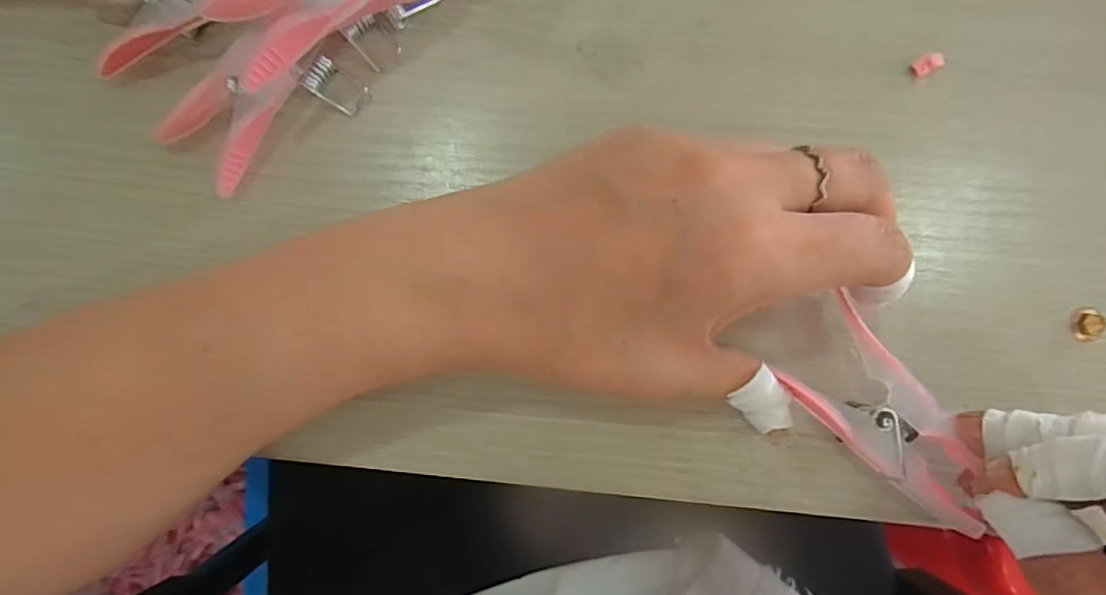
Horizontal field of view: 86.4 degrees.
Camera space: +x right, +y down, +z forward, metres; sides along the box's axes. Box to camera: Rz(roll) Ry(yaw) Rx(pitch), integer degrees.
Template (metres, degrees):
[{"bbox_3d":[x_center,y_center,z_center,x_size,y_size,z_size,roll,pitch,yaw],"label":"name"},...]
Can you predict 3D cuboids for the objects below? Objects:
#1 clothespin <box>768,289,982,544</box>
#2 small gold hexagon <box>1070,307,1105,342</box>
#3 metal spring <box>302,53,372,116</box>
[{"bbox_3d":[0.110,0.037,0.186,0.041,0.014,0.071,-41,86,-2],"label":"clothespin"},{"bbox_3d":[0.190,0.009,0.209,0.010,0.005,0.012,15,87,2],"label":"small gold hexagon"},{"bbox_3d":[-0.080,-0.078,0.219,0.023,0.005,0.014,32,87,3],"label":"metal spring"}]

